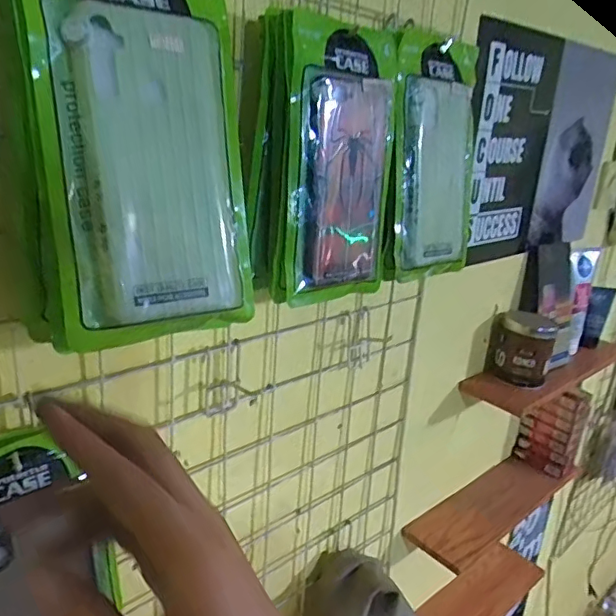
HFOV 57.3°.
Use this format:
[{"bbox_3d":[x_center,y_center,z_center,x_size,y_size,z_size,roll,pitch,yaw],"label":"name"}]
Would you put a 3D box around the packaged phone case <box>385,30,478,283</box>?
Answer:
[{"bbox_3d":[0.116,-0.135,0.513,0.114,0.212,0.019,-7,13,-36],"label":"packaged phone case"}]

